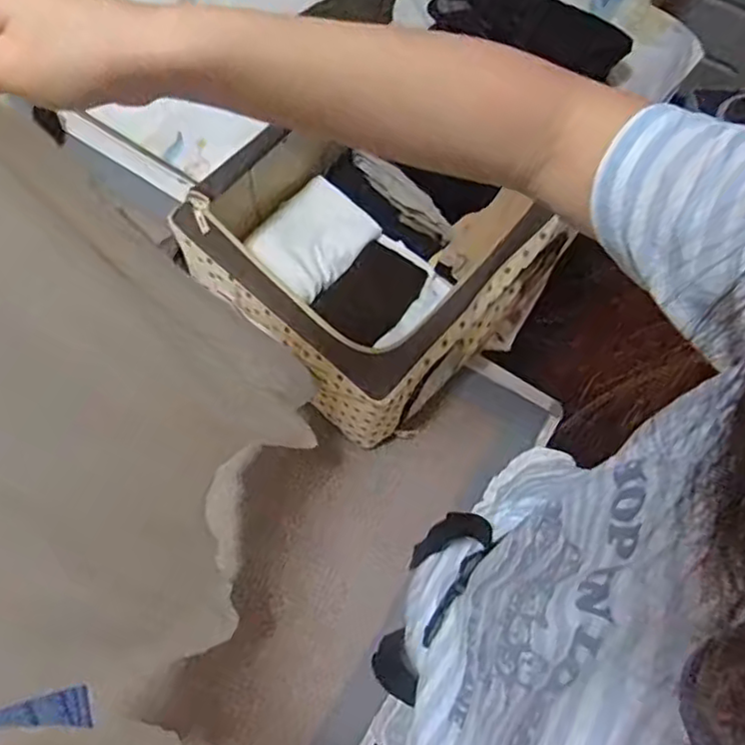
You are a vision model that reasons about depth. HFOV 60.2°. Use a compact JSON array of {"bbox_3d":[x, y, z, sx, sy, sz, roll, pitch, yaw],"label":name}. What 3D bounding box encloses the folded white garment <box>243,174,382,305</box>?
[{"bbox_3d":[-0.098,-0.229,1.065,0.143,0.063,0.179,42,77,12],"label":"folded white garment"}]

